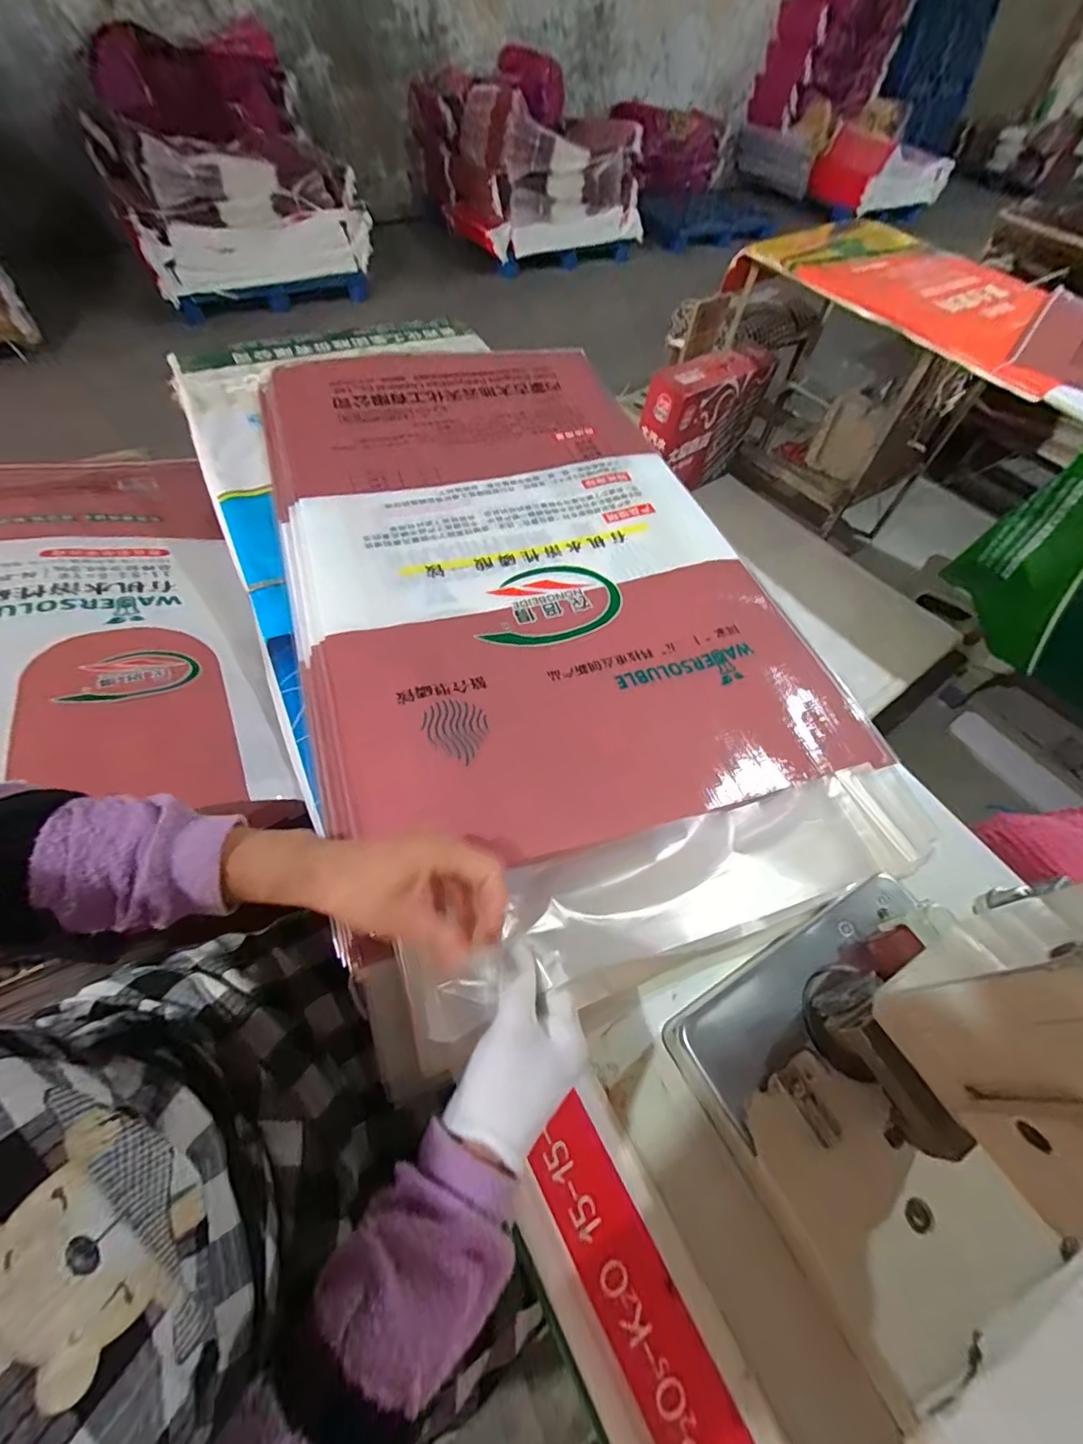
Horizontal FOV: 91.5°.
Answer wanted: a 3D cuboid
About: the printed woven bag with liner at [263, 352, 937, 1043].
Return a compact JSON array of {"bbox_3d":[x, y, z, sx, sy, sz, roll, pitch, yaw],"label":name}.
[{"bbox_3d":[-0.019,-0.188,0.633,0.526,0.055,0.901,-16,60,-14],"label":"printed woven bag with liner"}]

